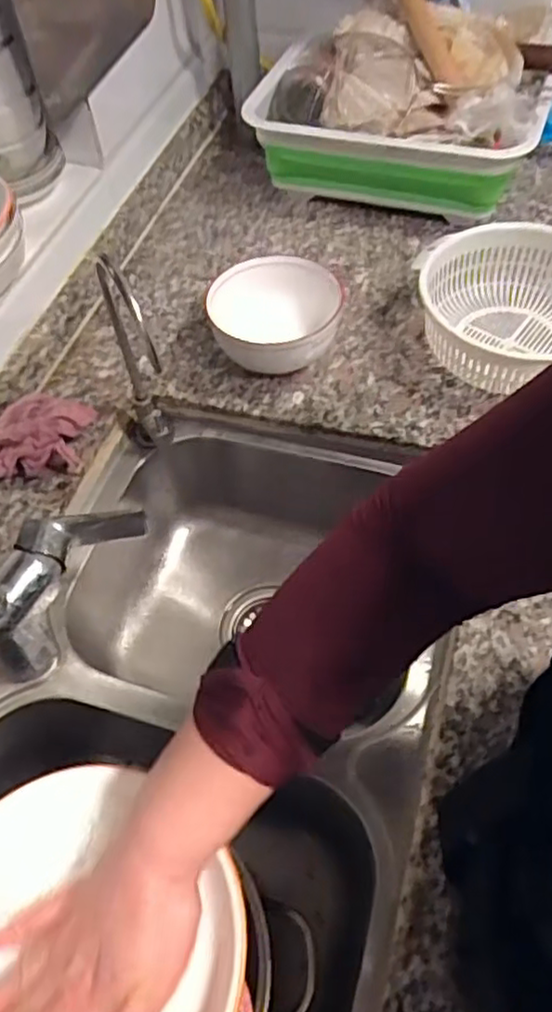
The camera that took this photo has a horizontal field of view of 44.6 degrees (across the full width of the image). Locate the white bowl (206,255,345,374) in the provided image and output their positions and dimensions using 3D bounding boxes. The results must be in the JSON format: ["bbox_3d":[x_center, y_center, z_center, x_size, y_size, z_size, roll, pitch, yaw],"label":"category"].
[{"bbox_3d":[0.002,-0.196,0.721,0.142,0.084,0.140,-2,55,3],"label":"white bowl"}]

